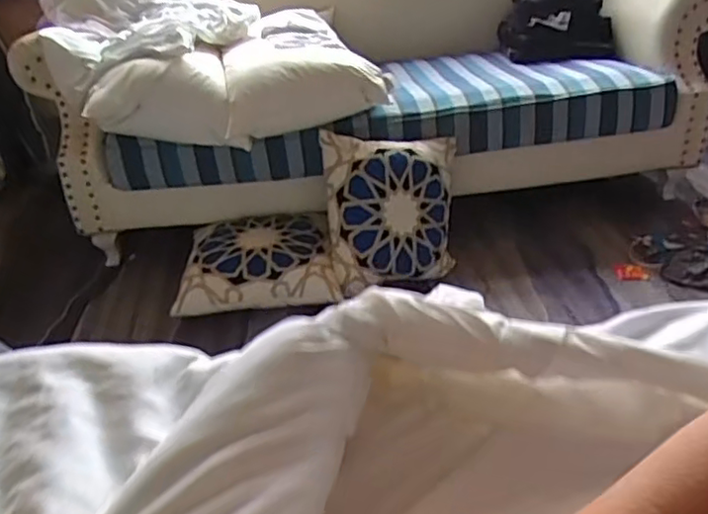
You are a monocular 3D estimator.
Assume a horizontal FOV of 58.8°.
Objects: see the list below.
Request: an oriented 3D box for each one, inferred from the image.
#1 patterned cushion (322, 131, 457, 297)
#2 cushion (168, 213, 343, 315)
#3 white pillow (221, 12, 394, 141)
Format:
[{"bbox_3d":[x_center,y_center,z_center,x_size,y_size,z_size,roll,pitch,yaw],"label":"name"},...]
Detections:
[{"bbox_3d":[0.106,-0.113,1.578,0.345,0.399,0.110,1,-8,-22],"label":"patterned cushion"},{"bbox_3d":[-0.245,-0.003,1.624,0.394,0.093,0.323,-5,30,0],"label":"cushion"},{"bbox_3d":[-0.173,-0.552,1.797,0.403,0.183,0.577,-10,30,-9],"label":"white pillow"}]

